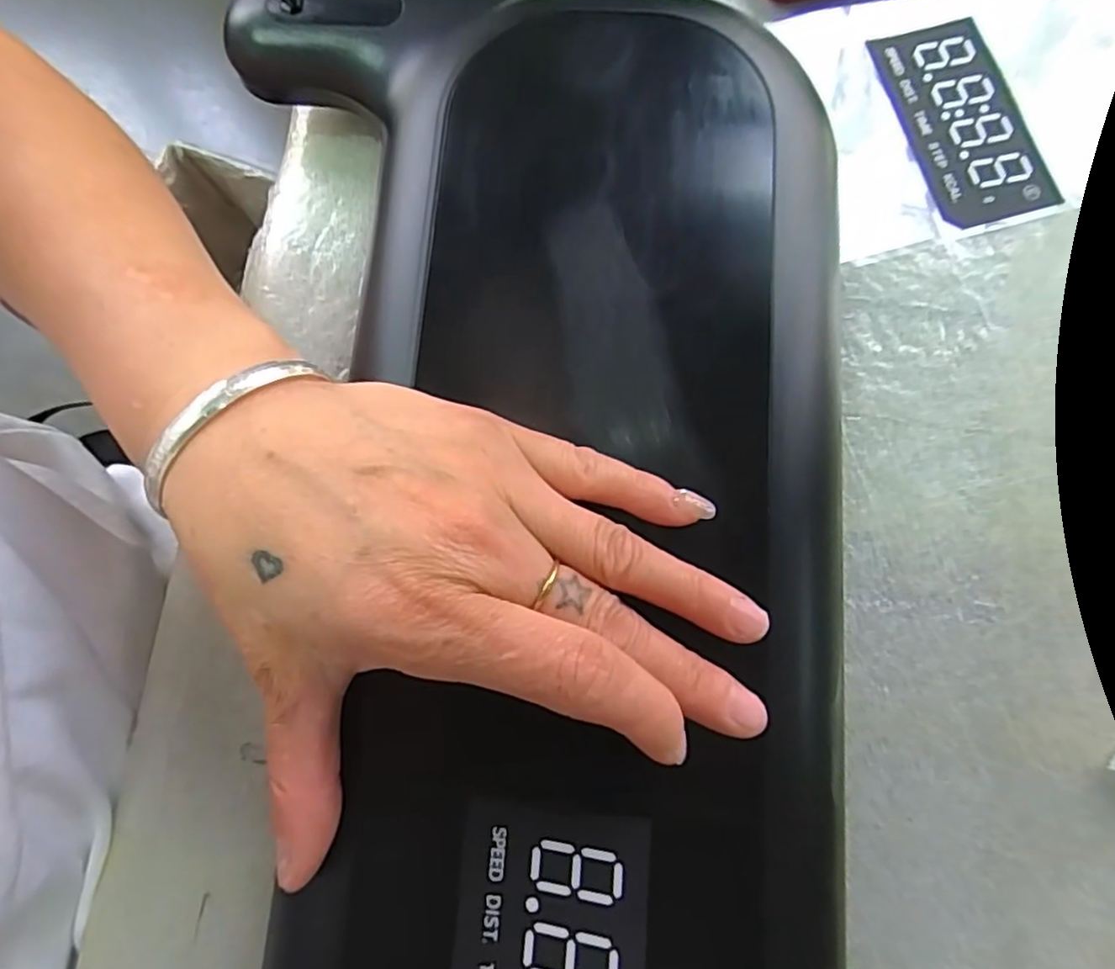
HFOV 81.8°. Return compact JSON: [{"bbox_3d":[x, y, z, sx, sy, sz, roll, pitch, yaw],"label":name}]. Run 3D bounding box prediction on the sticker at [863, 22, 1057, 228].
[{"bbox_3d":[0.165,-0.148,0.262,0.047,0.004,0.089,-14,79,-2],"label":"sticker"}]

